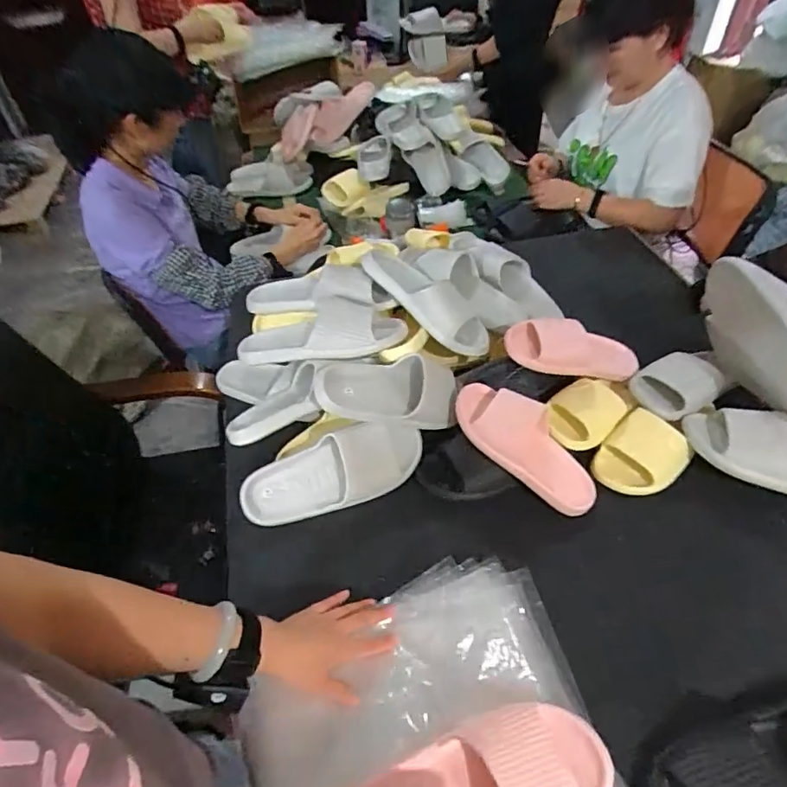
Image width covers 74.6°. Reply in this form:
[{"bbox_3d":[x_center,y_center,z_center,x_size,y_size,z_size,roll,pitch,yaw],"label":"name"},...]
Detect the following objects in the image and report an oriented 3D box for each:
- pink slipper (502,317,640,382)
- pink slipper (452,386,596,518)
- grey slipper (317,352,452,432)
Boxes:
[{"bbox_3d":[0.301,-0.071,0.847,0.239,0.067,0.097,10,46,-10],"label":"pink slipper"},{"bbox_3d":[0.195,0.073,0.751,0.236,0.061,0.097,44,59,5],"label":"pink slipper"},{"bbox_3d":[-0.005,-0.006,0.769,0.219,0.081,0.093,2,44,-20],"label":"grey slipper"}]

